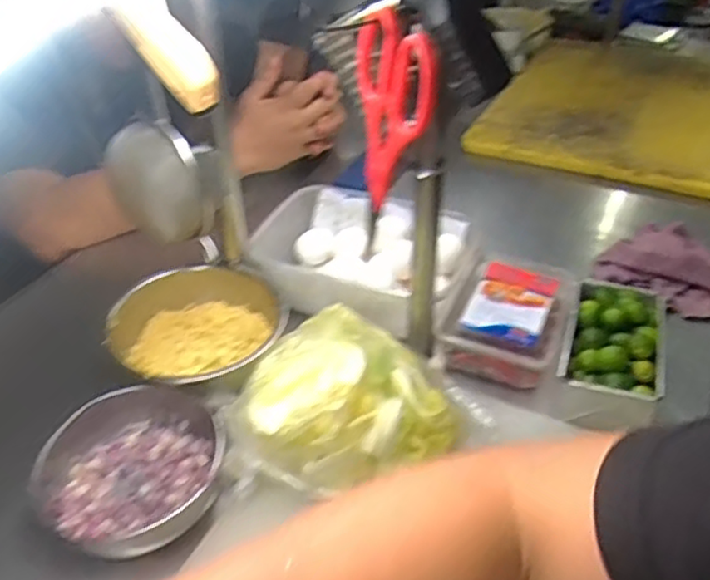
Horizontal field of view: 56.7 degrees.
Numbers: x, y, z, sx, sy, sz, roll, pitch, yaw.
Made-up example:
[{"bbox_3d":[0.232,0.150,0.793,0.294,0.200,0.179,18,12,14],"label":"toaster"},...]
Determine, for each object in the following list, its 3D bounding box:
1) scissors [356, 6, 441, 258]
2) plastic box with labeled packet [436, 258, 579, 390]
[{"bbox_3d":[0.019,-0.113,0.465,0.022,0.178,0.081,-20,66,-25],"label":"scissors"},{"bbox_3d":[0.158,0.029,0.683,0.118,0.052,0.157,16,42,18],"label":"plastic box with labeled packet"}]

